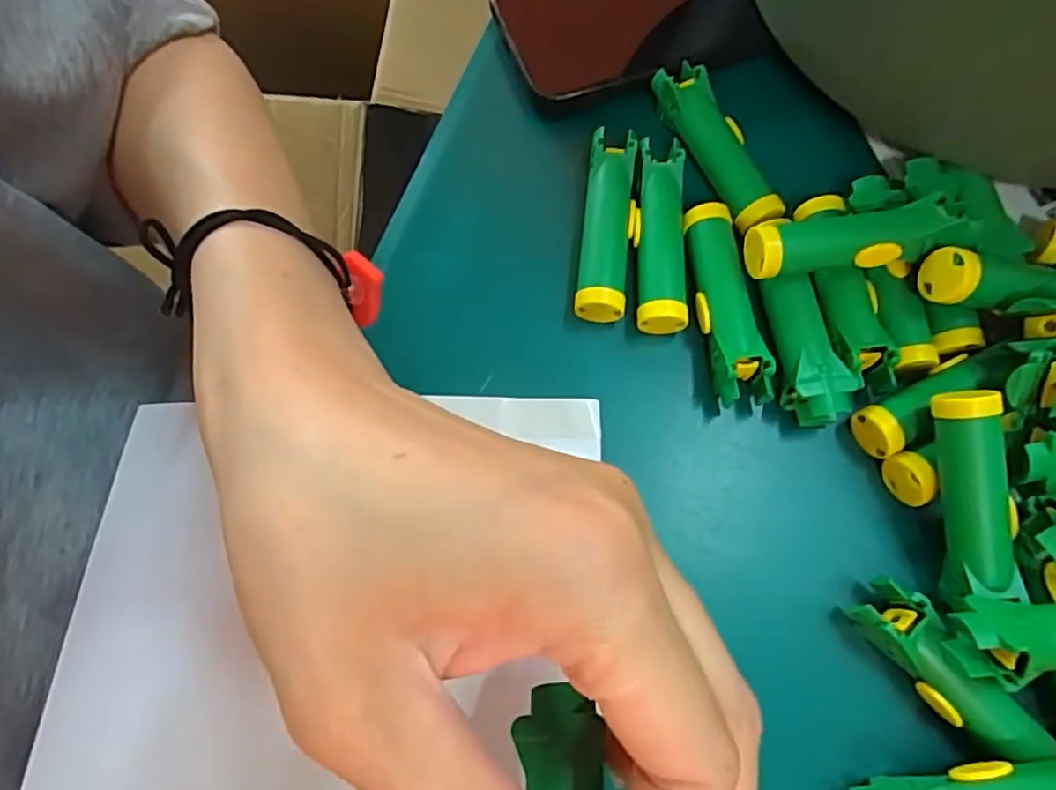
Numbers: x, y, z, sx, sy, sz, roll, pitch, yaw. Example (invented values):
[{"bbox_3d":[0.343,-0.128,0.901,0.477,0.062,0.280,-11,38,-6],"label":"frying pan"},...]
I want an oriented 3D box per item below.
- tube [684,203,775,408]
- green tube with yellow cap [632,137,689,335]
[{"bbox_3d":[0.076,-0.035,0.254,0.019,0.025,0.080,-7,73,-4],"label":"tube"},{"bbox_3d":[0.055,-0.063,0.262,0.022,0.025,0.076,2,72,-1],"label":"green tube with yellow cap"}]

